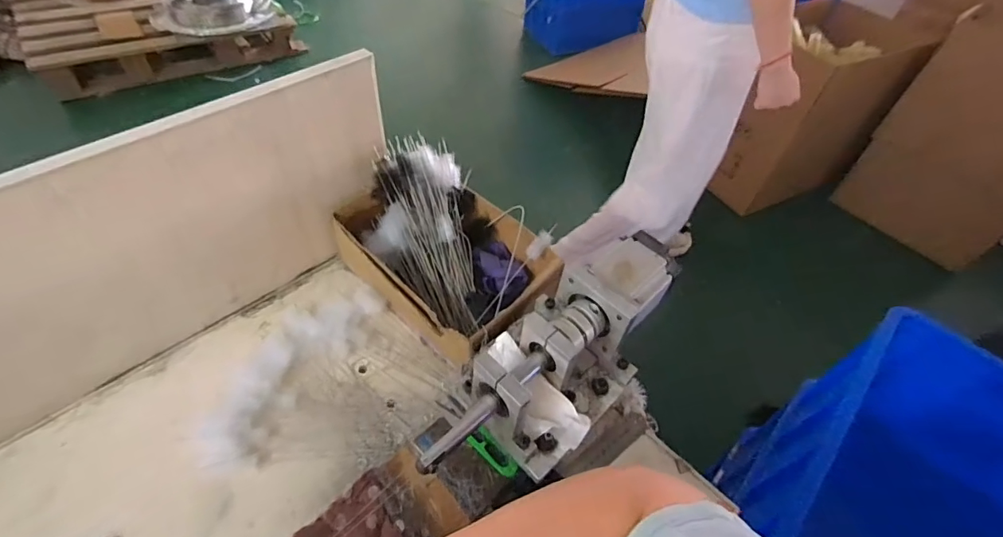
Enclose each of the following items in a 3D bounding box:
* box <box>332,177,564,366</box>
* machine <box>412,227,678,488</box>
[{"bbox_3d":[-0.073,-0.019,0.661,0.198,0.131,0.290,-33,60,-29],"label":"box"},{"bbox_3d":[0.062,0.098,0.496,0.122,0.112,0.329,33,54,20],"label":"machine"}]

